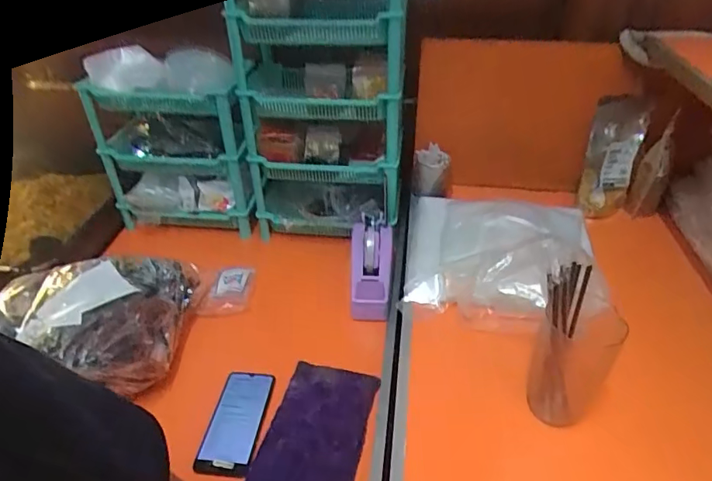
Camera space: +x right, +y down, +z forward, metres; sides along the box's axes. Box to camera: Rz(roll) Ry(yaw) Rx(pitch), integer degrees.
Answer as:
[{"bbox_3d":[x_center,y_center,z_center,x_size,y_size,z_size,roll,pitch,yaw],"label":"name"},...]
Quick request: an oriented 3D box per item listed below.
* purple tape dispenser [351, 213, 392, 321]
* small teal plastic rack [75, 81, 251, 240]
[{"bbox_3d":[0.031,0.038,0.946,0.078,0.091,0.233,0,35,1],"label":"purple tape dispenser"},{"bbox_3d":[-0.402,-0.171,1.071,0.326,0.297,0.107,6,25,6],"label":"small teal plastic rack"}]

